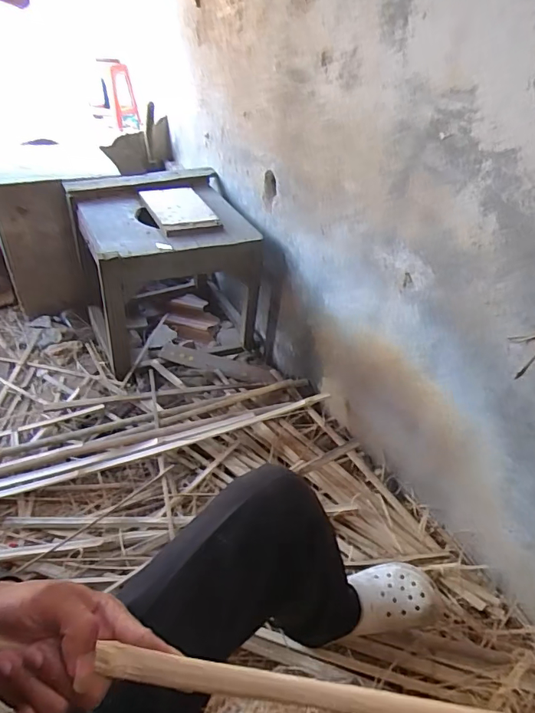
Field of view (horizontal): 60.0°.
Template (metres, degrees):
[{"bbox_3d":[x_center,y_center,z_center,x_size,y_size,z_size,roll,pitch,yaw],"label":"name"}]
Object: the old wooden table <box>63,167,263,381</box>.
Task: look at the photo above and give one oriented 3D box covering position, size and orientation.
[{"bbox_3d":[-0.289,-0.283,1.412,0.477,0.376,0.456,-14,41,-20],"label":"old wooden table"}]

